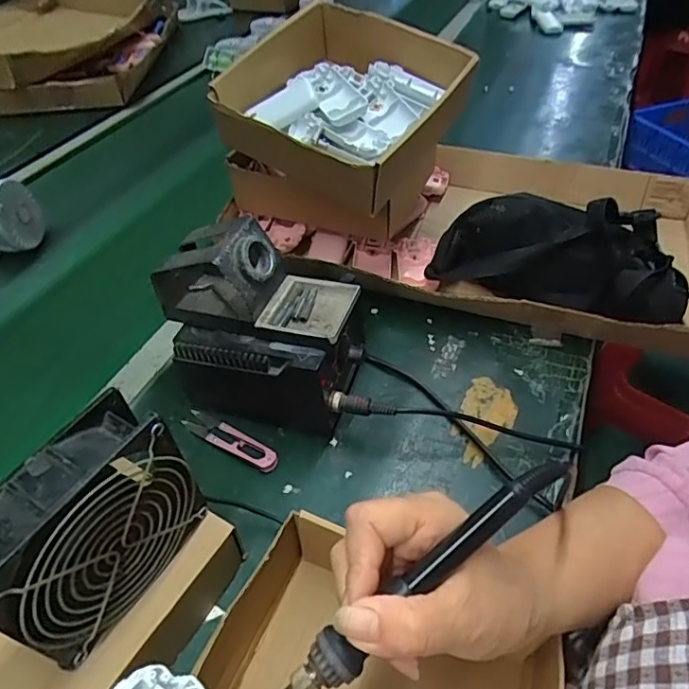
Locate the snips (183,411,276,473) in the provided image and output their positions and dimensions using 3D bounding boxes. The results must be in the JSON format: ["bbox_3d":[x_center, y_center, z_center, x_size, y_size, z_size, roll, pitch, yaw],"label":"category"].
[{"bbox_3d":[-0.103,0.085,0.482,0.103,0.010,0.022,25,52,23],"label":"snips"}]

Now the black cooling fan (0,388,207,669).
[{"bbox_3d":[-0.146,0.107,0.309,0.044,0.112,0.117,25,52,23],"label":"black cooling fan"}]

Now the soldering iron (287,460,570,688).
[{"bbox_3d":[0.019,0.120,0.238,0.211,0.021,0.019,-37,54,-12],"label":"soldering iron"}]

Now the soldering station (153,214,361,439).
[{"bbox_3d":[-0.075,-0.016,0.475,0.171,0.157,0.103,12,48,12],"label":"soldering station"}]

